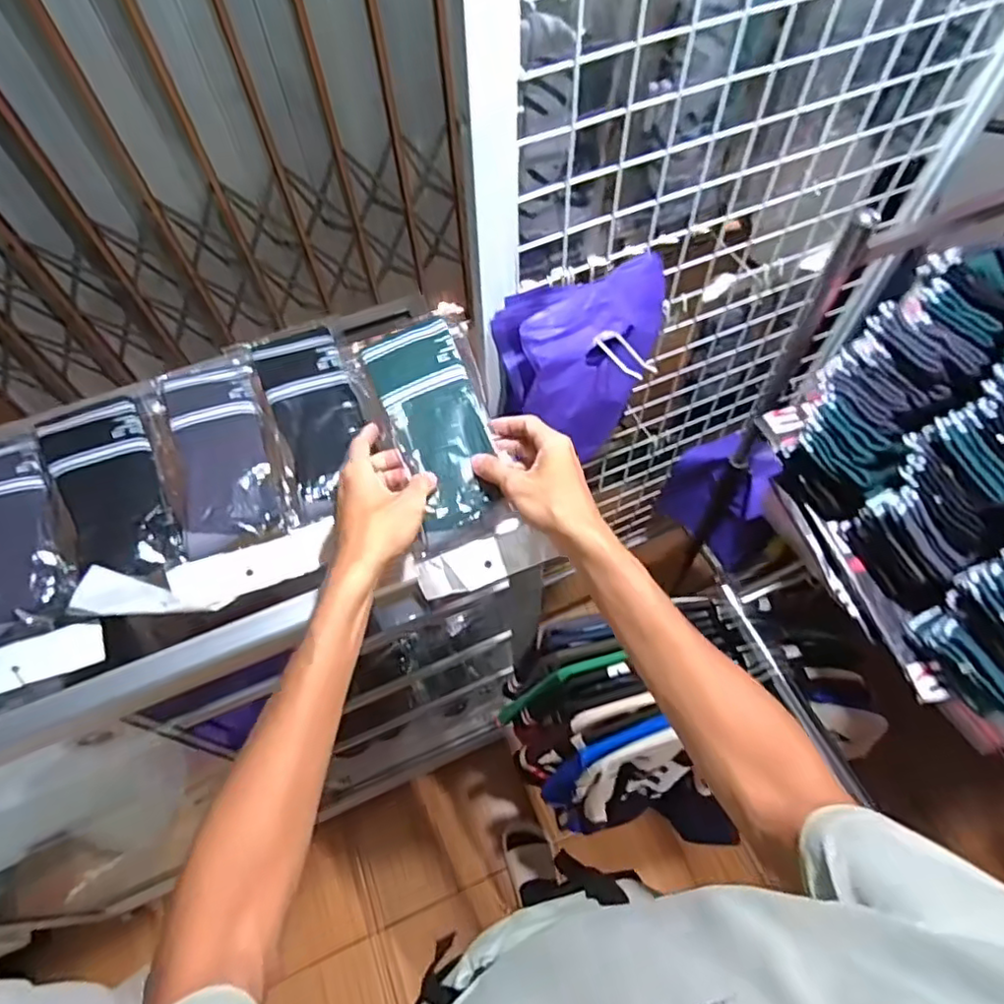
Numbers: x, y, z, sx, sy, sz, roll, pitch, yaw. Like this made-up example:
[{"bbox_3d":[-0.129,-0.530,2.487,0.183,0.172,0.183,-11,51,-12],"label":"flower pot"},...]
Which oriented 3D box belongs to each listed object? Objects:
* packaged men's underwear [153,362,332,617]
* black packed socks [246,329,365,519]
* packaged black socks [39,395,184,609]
[{"bbox_3d":[-0.284,-0.036,0.639,0.138,0.032,0.280,-22,62,-11],"label":"packaged men's underwear"},{"bbox_3d":[-0.200,-0.099,0.660,0.089,0.030,0.239,-20,62,-10],"label":"black packed socks"},{"bbox_3d":[-0.391,-0.015,0.618,0.097,0.022,0.236,-25,63,-12],"label":"packaged black socks"}]

